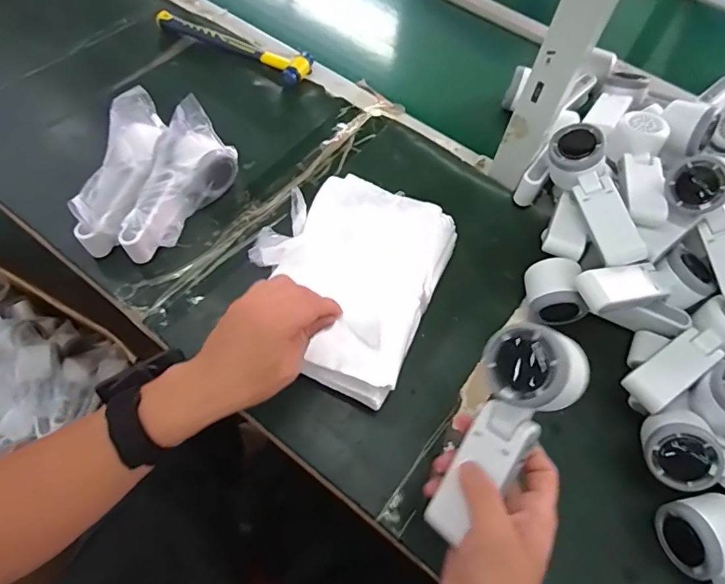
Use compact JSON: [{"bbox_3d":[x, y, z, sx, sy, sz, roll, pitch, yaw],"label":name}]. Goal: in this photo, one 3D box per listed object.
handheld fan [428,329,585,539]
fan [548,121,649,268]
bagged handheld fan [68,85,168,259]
[{"bbox_3d":[0.097,0.104,0.348,0.066,0.037,0.171,29,103,12],"label":"handheld fan"},{"bbox_3d":[0.247,-0.104,0.512,0.052,0.045,0.165,-14,64,-10],"label":"fan"},{"bbox_3d":[-0.259,-0.131,0.526,0.048,0.052,0.185,11,74,3],"label":"bagged handheld fan"}]

